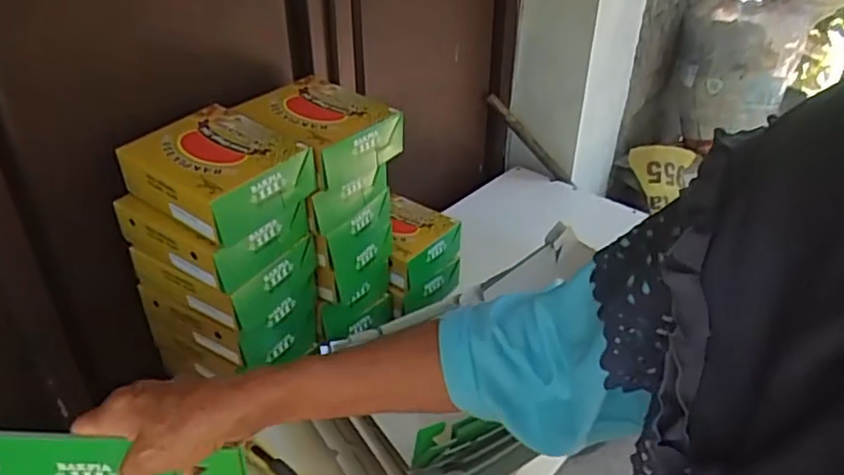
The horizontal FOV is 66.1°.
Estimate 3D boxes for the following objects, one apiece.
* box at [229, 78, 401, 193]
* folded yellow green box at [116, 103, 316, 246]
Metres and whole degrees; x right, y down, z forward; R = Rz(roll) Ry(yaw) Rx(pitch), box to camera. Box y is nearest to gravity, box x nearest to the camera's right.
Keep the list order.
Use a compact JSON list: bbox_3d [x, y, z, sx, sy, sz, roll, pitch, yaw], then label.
[{"bbox_3d":[-0.115,-0.125,0.749,0.166,0.060,0.153,22,39,29],"label":"box"},{"bbox_3d":[-0.212,-0.071,0.678,0.172,0.064,0.132,23,40,31],"label":"folded yellow green box"}]

